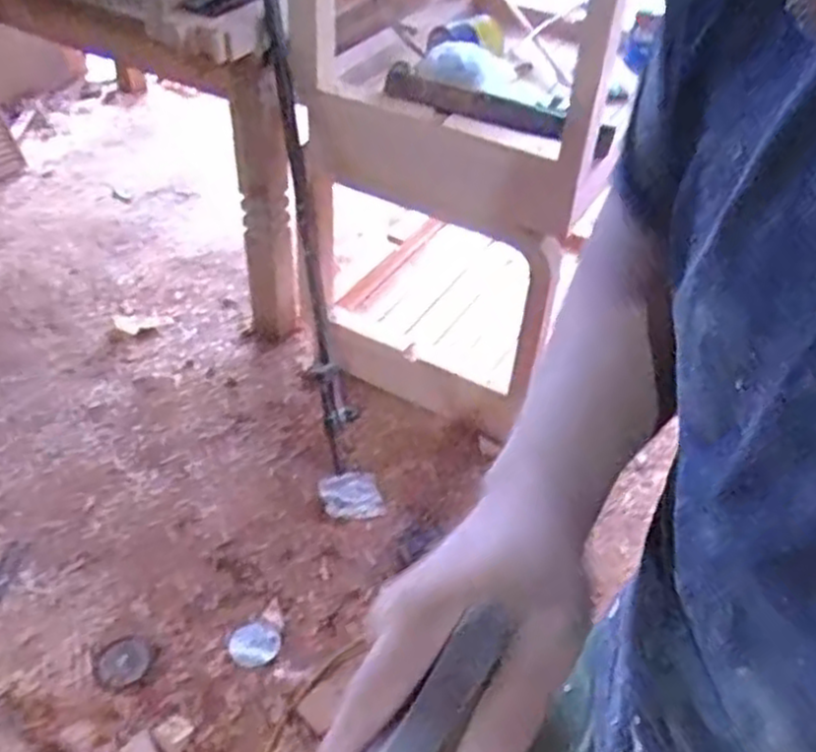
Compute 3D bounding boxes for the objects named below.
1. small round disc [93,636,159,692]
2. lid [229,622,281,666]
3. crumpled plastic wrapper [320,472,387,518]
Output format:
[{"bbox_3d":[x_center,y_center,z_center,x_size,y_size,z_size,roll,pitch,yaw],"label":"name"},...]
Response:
[{"bbox_3d":[-0.483,0.487,1.320,0.102,0.006,0.096,5,34,-4],"label":"small round disc"},{"bbox_3d":[-0.270,0.473,1.364,0.084,0.007,0.080,1,44,-1],"label":"lid"},{"bbox_3d":[-0.118,0.244,1.610,0.121,0.009,0.106,-9,45,-12],"label":"crumpled plastic wrapper"}]

